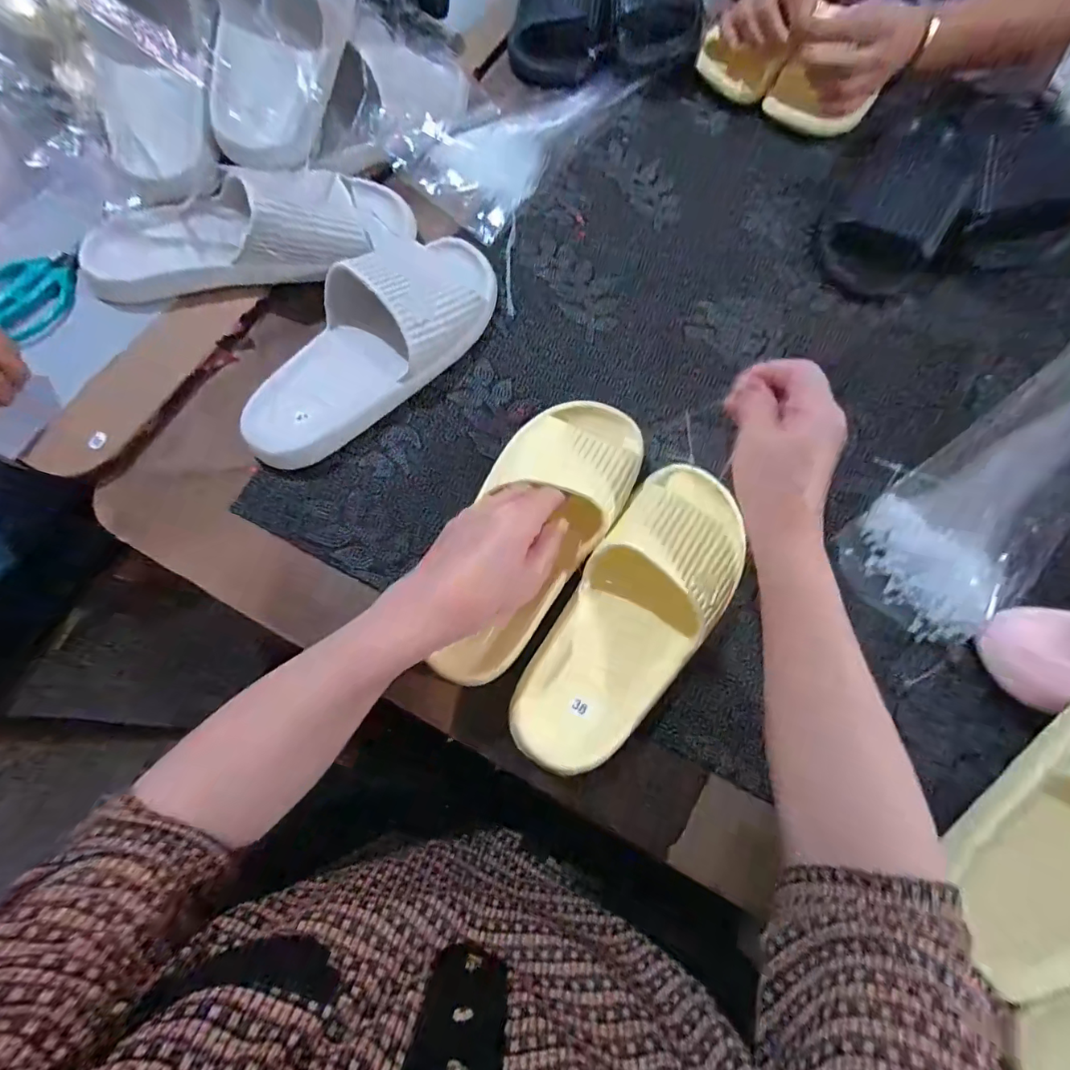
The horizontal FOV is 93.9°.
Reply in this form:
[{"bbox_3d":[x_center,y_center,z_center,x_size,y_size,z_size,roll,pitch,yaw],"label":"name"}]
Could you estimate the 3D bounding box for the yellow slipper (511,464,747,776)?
[{"bbox_3d":[0.076,0.051,0.357,0.092,0.071,0.246,33,80,11],"label":"yellow slipper"}]

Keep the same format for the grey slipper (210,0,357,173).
[{"bbox_3d":[-0.236,-0.464,0.450,0.098,0.082,0.263,8,89,3],"label":"grey slipper"}]

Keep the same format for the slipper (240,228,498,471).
[{"bbox_3d":[-0.138,-0.173,0.431,0.115,0.063,0.278,33,72,10],"label":"slipper"}]

